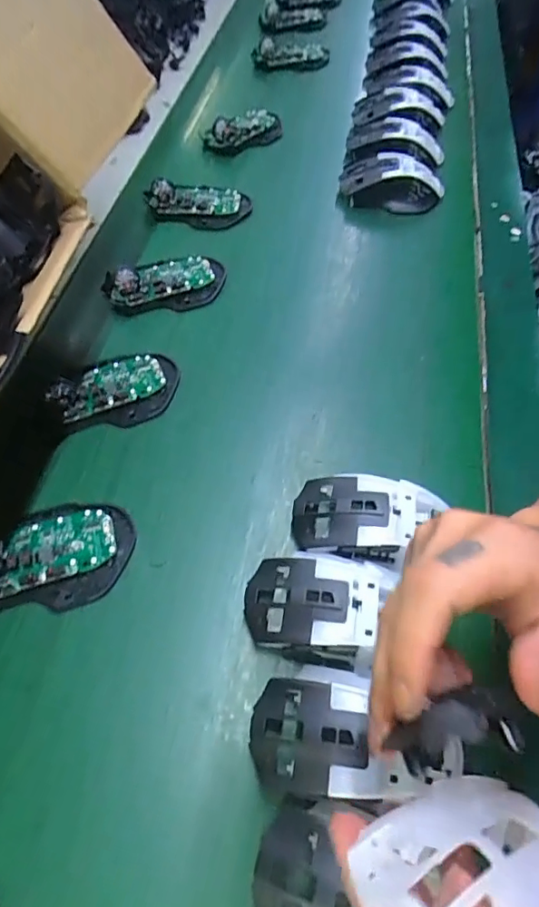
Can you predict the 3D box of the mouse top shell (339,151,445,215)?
[{"bbox_3d":[0.139,-0.305,0.580,0.116,0.046,0.063,12,58,6],"label":"mouse top shell"}]

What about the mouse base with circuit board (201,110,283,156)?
[{"bbox_3d":[-0.036,-0.409,0.649,0.107,0.031,0.067,-16,59,-11],"label":"mouse base with circuit board"}]

